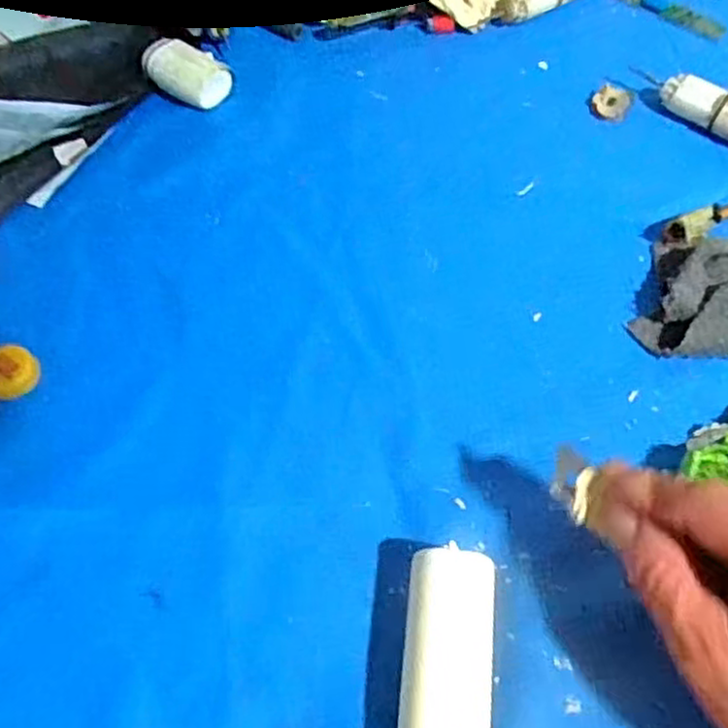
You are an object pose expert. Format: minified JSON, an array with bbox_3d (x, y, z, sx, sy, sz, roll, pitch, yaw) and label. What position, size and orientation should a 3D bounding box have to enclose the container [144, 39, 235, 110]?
[{"bbox_3d":[-0.123,-0.197,0.481,0.060,0.028,0.036,30,66,18],"label":"container"}]

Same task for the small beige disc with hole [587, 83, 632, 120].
[{"bbox_3d":[0.162,-0.173,0.466,0.026,0.004,0.032,30,66,18],"label":"small beige disc with hole"}]

